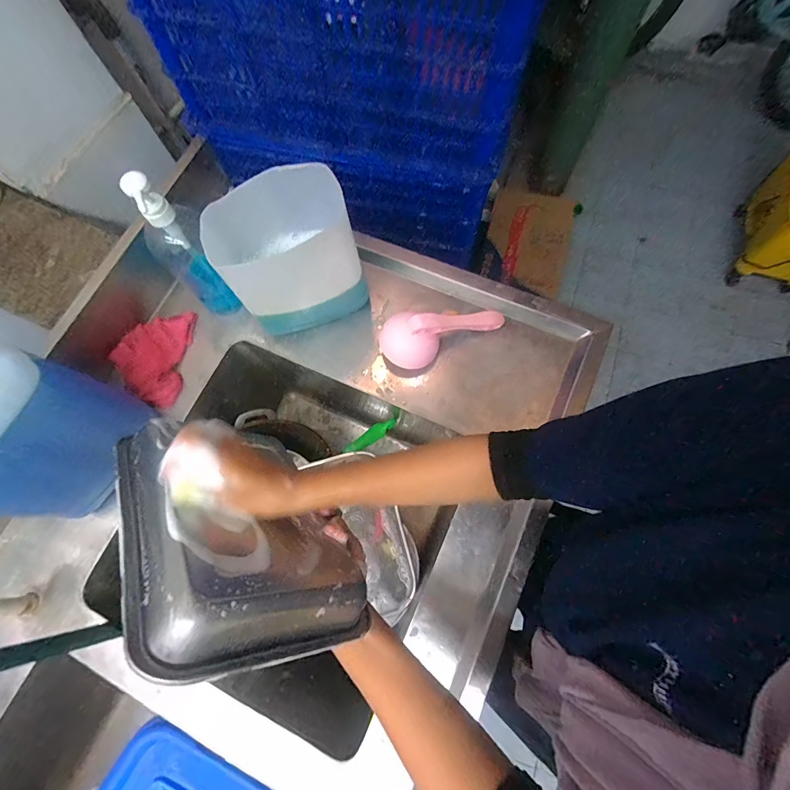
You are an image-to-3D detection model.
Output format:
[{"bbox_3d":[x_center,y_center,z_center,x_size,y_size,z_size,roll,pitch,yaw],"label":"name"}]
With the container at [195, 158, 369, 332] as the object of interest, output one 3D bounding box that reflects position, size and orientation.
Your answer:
[{"bbox_3d":[-0.153,-0.195,0.587,0.181,0.217,0.130,-25,74,-5],"label":"container"}]

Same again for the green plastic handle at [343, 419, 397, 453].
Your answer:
[{"bbox_3d":[-0.049,0.083,0.782,0.116,0.029,0.031,-34,74,-7],"label":"green plastic handle"}]

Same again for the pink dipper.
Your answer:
[{"bbox_3d":[0.080,-0.095,0.620,0.206,0.066,0.074,-10,73,0],"label":"pink dipper"}]

